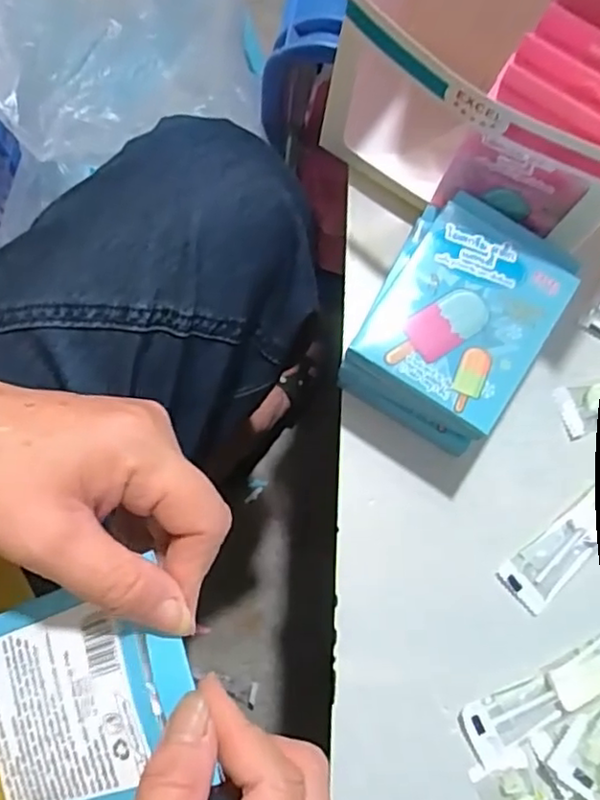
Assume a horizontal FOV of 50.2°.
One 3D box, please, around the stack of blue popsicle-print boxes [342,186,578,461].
[{"bbox_3d":[0.089,-0.042,0.365,0.093,0.068,0.126,28,76,5],"label":"stack of blue popsicle-print boxes"}]

